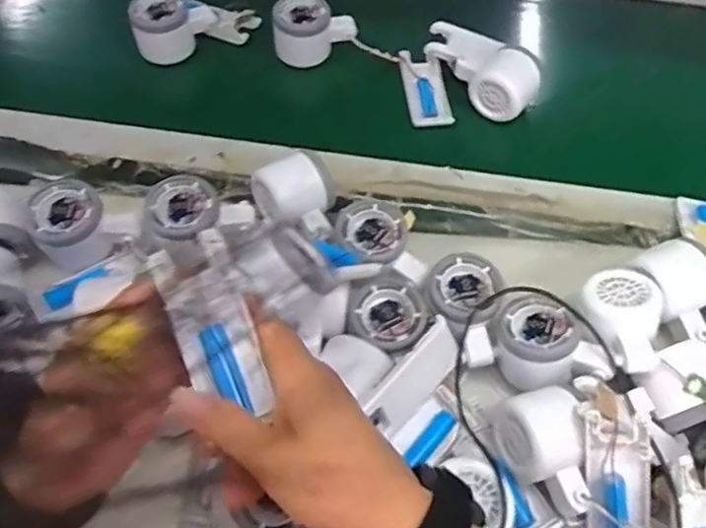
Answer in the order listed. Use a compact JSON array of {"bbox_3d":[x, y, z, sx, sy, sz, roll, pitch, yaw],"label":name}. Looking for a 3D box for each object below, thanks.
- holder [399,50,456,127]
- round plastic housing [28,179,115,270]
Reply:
[{"bbox_3d":[0.076,-0.182,0.668,0.043,0.014,0.094,-4,59,-5],"label":"holder"},{"bbox_3d":[-0.227,-0.032,0.521,0.054,0.039,0.062,-29,64,-18],"label":"round plastic housing"}]

